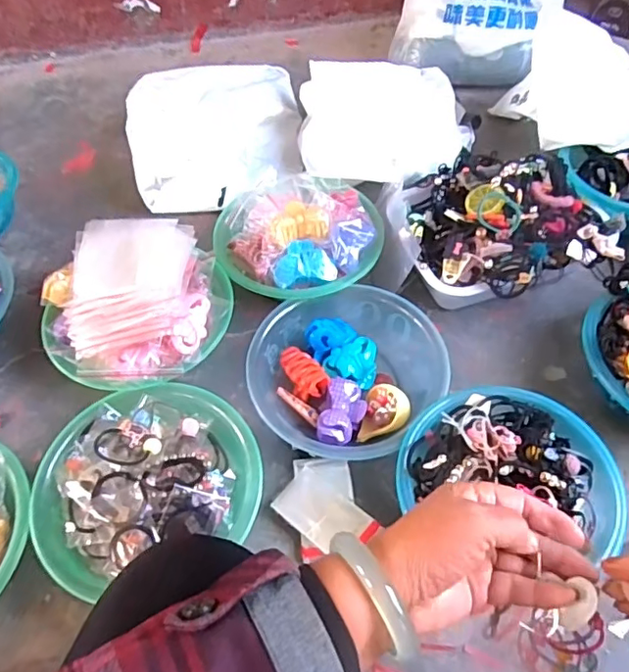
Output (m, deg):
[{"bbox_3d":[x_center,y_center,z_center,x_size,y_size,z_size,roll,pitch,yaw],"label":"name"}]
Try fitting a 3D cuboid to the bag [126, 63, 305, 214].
[{"bbox_3d":[-0.168,-0.350,0.954,0.287,0.088,0.299,-9,55,-4],"label":"bag"}]

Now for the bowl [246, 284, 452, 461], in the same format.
[{"bbox_3d":[0.037,0.045,0.705,0.225,0.076,0.207,-1,55,2],"label":"bowl"}]

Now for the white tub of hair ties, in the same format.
[{"bbox_3d":[0.267,-0.161,0.782,0.275,0.112,0.223,-9,55,-4],"label":"white tub of hair ties"}]

